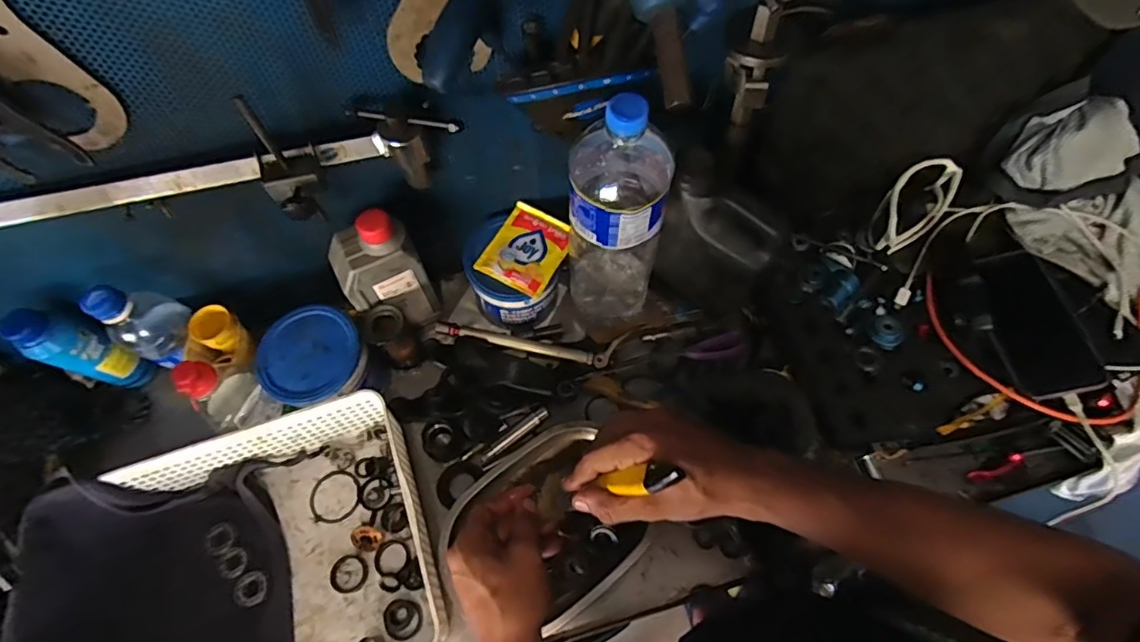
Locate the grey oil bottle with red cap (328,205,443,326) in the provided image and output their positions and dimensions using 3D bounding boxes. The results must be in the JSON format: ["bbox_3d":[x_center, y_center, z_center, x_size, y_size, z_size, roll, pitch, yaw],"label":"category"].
[{"bbox_3d":[-0.194,-0.044,0.588,0.079,0.176,0.046,-25,66,-10],"label":"grey oil bottle with red cap"}]

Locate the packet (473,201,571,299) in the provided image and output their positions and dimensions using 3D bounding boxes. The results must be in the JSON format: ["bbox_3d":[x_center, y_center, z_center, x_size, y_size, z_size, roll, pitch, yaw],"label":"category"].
[{"bbox_3d":[-0.047,-0.079,0.605,0.081,0.010,0.096,27,68,14],"label":"packet"}]

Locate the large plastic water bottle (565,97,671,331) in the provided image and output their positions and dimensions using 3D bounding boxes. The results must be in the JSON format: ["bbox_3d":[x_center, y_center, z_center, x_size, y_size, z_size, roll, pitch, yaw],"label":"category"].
[{"bbox_3d":[0.046,-0.093,0.546,0.091,0.303,0.093,3,65,3],"label":"large plastic water bottle"}]

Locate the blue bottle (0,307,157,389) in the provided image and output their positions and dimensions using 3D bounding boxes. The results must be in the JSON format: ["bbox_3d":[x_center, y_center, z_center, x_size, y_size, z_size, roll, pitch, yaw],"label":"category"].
[{"bbox_3d":[-0.497,0.034,0.569,0.035,0.144,0.040,17,66,9],"label":"blue bottle"}]

